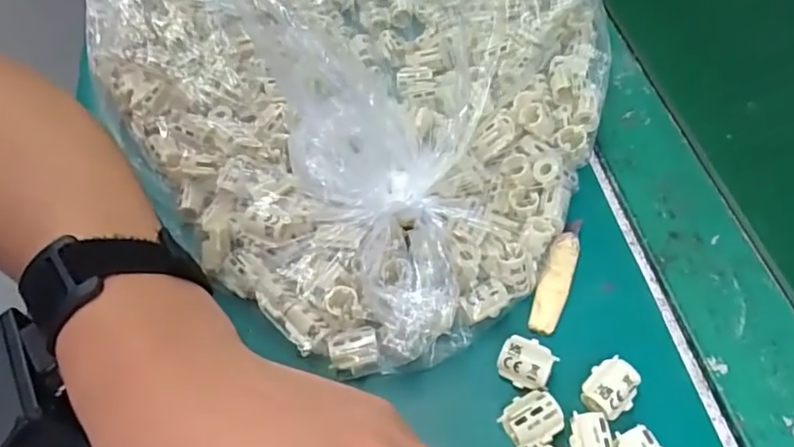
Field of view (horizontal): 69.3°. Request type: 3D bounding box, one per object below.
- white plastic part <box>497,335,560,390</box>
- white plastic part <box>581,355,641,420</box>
[{"bbox_3d":[0.055,0.059,0.244,0.022,0.008,0.018,17,58,16],"label":"white plastic part"},{"bbox_3d":[0.087,0.067,0.234,0.022,0.011,0.018,-36,60,-19],"label":"white plastic part"}]

